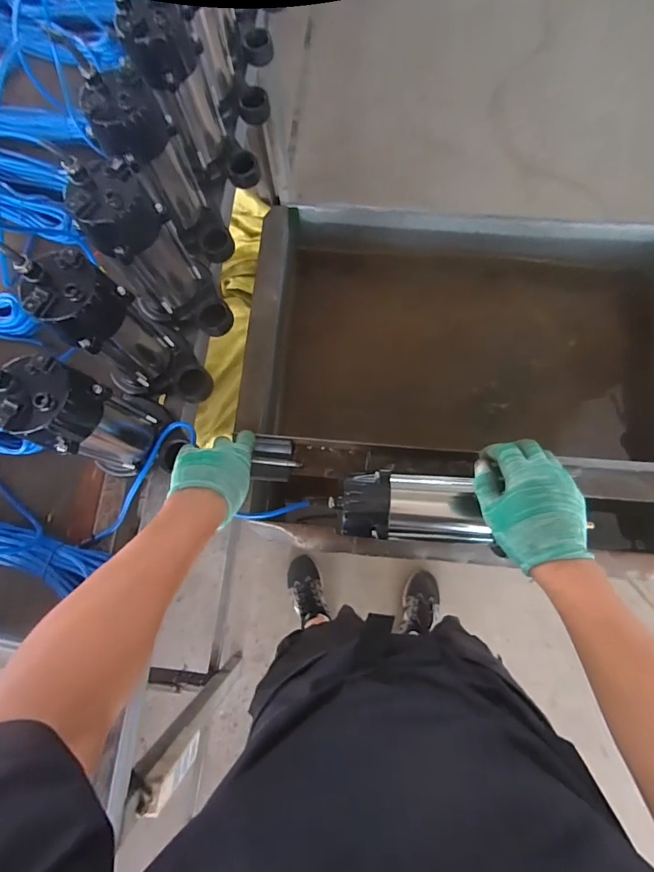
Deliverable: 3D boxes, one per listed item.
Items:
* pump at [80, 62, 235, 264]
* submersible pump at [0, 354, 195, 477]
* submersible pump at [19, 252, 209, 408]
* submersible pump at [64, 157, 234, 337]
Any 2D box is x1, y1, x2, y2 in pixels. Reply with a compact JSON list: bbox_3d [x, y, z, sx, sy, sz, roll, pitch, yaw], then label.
[{"bbox_3d":[-0.223,-0.371,0.613,0.133,0.230,0.091,13,78,5],"label":"pump"},{"bbox_3d":[-0.283,-0.026,0.532,0.130,0.219,0.124,-16,77,-2],"label":"submersible pump"},{"bbox_3d":[-0.255,-0.134,0.562,0.149,0.235,0.102,7,77,3],"label":"submersible pump"},{"bbox_3d":[-0.230,-0.235,0.580,0.116,0.220,0.137,-34,78,-6],"label":"submersible pump"}]

